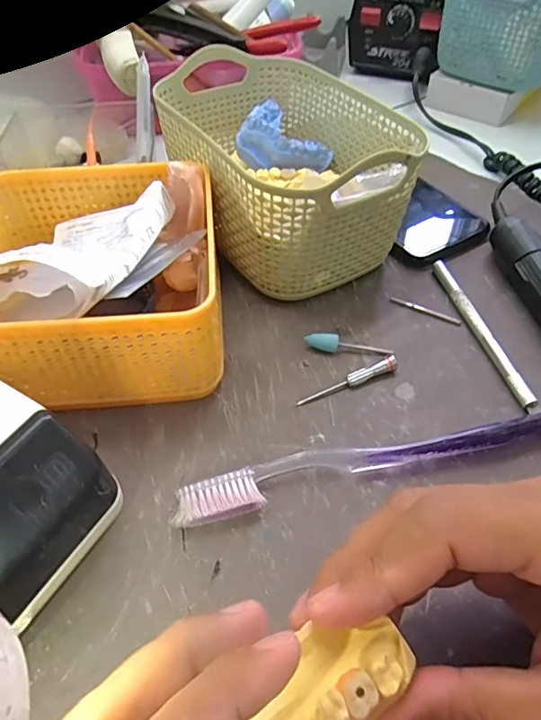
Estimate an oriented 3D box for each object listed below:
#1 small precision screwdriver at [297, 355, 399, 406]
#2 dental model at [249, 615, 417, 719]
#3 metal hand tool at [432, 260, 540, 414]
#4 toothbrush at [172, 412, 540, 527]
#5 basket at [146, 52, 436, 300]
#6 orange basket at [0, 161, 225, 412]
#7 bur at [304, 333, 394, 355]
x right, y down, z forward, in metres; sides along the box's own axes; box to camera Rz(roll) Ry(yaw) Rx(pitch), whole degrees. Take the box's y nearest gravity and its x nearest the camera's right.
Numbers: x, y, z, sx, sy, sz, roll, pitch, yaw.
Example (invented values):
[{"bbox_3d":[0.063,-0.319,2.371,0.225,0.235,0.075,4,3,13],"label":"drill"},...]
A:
[{"bbox_3d":[0.042,0.011,0.270,0.059,0.008,0.008,-20,54,-17],"label":"small precision screwdriver"},{"bbox_3d":[0.012,0.090,0.136,0.054,0.014,0.026,-29,56,-22],"label":"dental model"},{"bbox_3d":[0.125,-0.010,0.289,0.009,0.008,0.137,-11,51,-9],"label":"metal hand tool"},{"bbox_3d":[0.049,0.046,0.236,0.187,0.016,0.020,-11,52,-10],"label":"toothbrush"},{"bbox_3d":[0.008,-0.124,0.332,0.115,0.085,0.171,-22,54,-18],"label":"basket"},{"bbox_3d":[-0.096,-0.049,0.275,0.134,0.073,0.146,-5,51,-5],"label":"orange basket"},{"bbox_3d":[0.044,-0.008,0.287,0.049,0.008,0.009,7,50,-11],"label":"bur"}]

